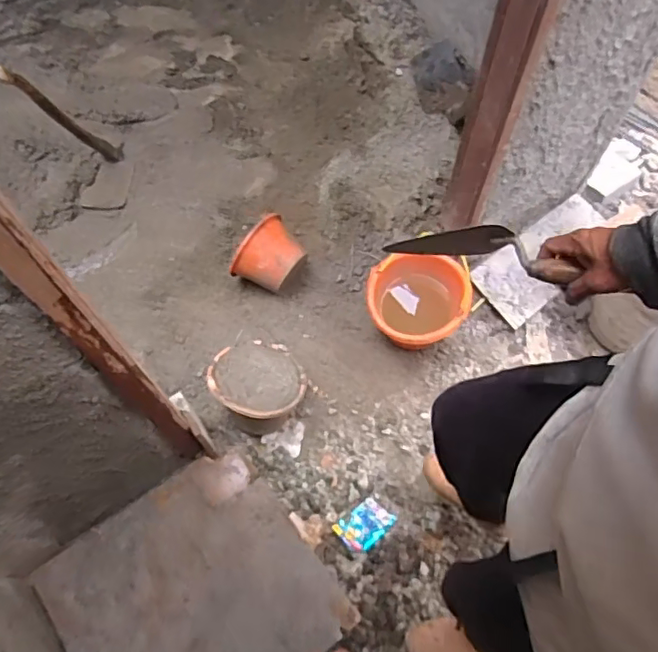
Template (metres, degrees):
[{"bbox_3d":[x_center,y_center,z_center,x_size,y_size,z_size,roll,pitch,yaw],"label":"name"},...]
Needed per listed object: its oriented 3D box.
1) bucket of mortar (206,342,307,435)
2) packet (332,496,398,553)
[{"bbox_3d":[-0.191,0.171,1.551,0.230,0.192,0.229,-1,64,1],"label":"bucket of mortar"},{"bbox_3d":[0.093,0.516,1.453,0.101,0.023,0.133,41,72,19],"label":"packet"}]

